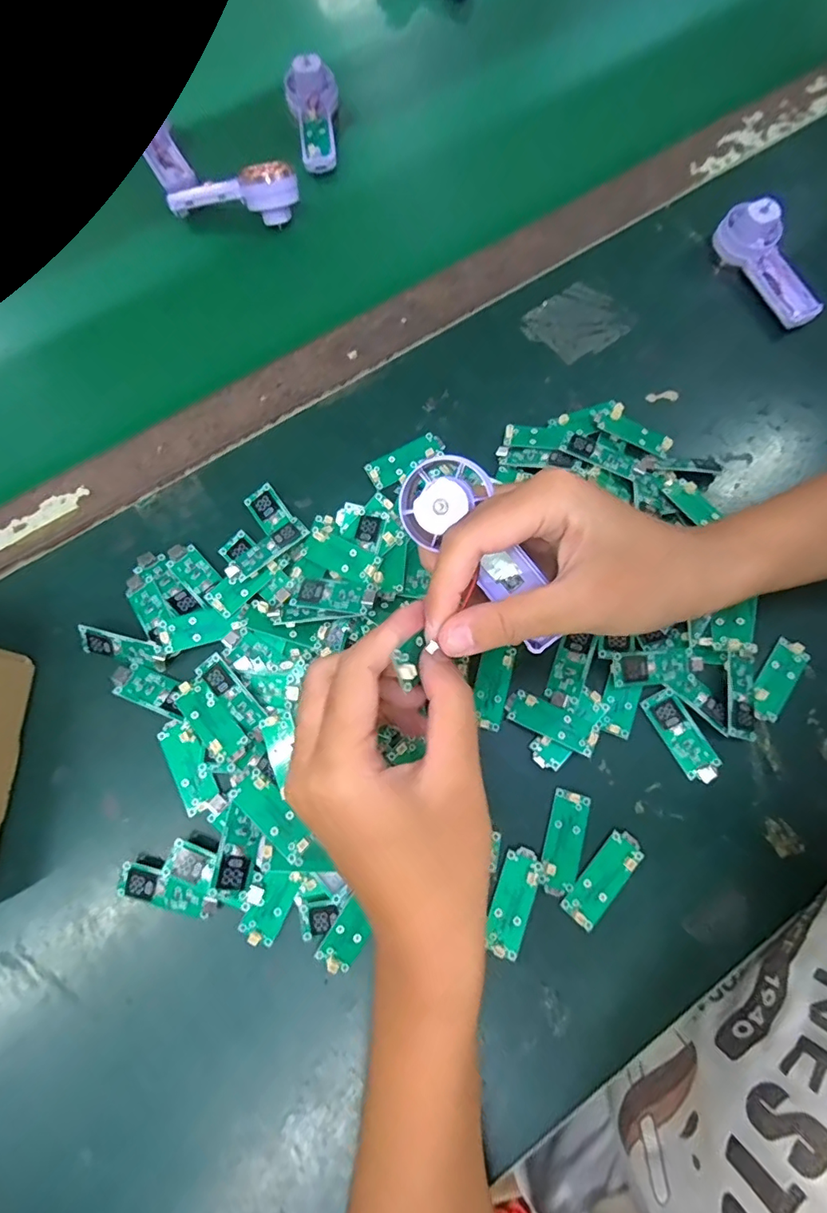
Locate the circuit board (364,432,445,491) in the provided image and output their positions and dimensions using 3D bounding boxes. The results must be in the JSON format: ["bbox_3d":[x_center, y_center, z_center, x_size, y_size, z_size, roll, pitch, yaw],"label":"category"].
[{"bbox_3d":[-0.004,-0.092,0.324,0.050,0.004,0.020,-29,77,-4],"label":"circuit board"}]

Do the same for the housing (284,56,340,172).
[{"bbox_3d":[-0.076,-0.369,0.392,0.037,0.033,0.080,-5,76,-3],"label":"housing"}]

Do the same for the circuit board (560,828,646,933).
[{"bbox_3d":[0.099,0.141,0.269,0.020,0.004,0.050,41,79,8],"label":"circuit board"}]

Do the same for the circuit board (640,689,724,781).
[{"bbox_3d":[0.149,0.071,0.286,0.019,0.006,0.051,-28,79,-8],"label":"circuit board"}]

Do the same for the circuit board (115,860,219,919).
[{"bbox_3d":[-0.124,0.144,0.262,0.049,0.004,0.017,16,92,-2],"label":"circuit board"}]

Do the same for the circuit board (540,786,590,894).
[{"bbox_3d":[0.079,0.124,0.273,0.019,0.004,0.051,18,76,3],"label":"circuit board"}]

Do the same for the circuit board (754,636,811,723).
[{"bbox_3d":[0.209,0.042,0.296,0.020,0.005,0.050,37,78,7],"label":"circuit board"}]

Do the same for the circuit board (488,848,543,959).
[{"bbox_3d":[0.052,0.151,0.265,0.019,0.004,0.049,18,76,3],"label":"circuit board"}]

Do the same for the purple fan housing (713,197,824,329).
[{"bbox_3d":[0.250,-0.238,0.357,0.028,0.035,0.092,-31,79,-9],"label":"purple fan housing"}]

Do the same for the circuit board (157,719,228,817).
[{"bbox_3d":[-0.119,0.086,0.276,0.022,0.009,0.053,-25,78,-8],"label":"circuit board"}]

